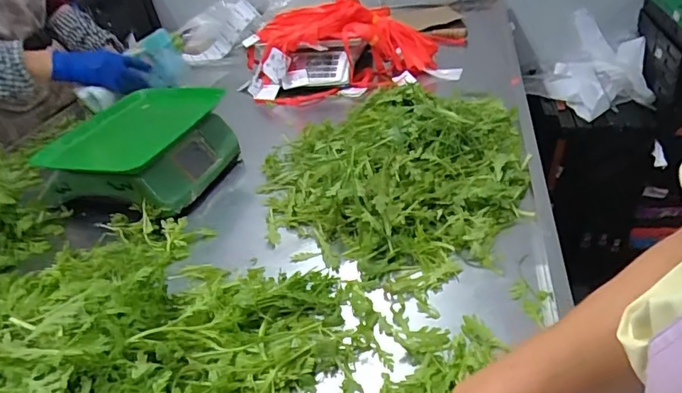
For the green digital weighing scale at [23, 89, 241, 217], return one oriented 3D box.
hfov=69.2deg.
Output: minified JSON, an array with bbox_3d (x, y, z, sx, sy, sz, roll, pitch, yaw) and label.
[{"bbox_3d":[-0.333,-0.072,0.846,0.235,0.115,0.264,8,37,24],"label":"green digital weighing scale"}]

